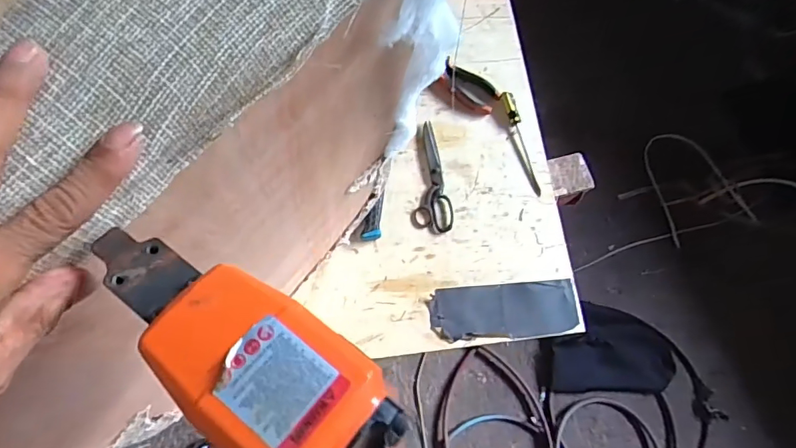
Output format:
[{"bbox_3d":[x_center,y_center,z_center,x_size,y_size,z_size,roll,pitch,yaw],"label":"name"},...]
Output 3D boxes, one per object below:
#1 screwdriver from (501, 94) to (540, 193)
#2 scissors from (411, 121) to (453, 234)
[{"bbox_3d":[0.213,-0.140,0.850,0.019,0.017,0.190,-13,72,-5],"label":"screwdriver"},{"bbox_3d":[0.061,-0.080,0.831,0.065,0.011,0.194,4,72,1],"label":"scissors"}]

